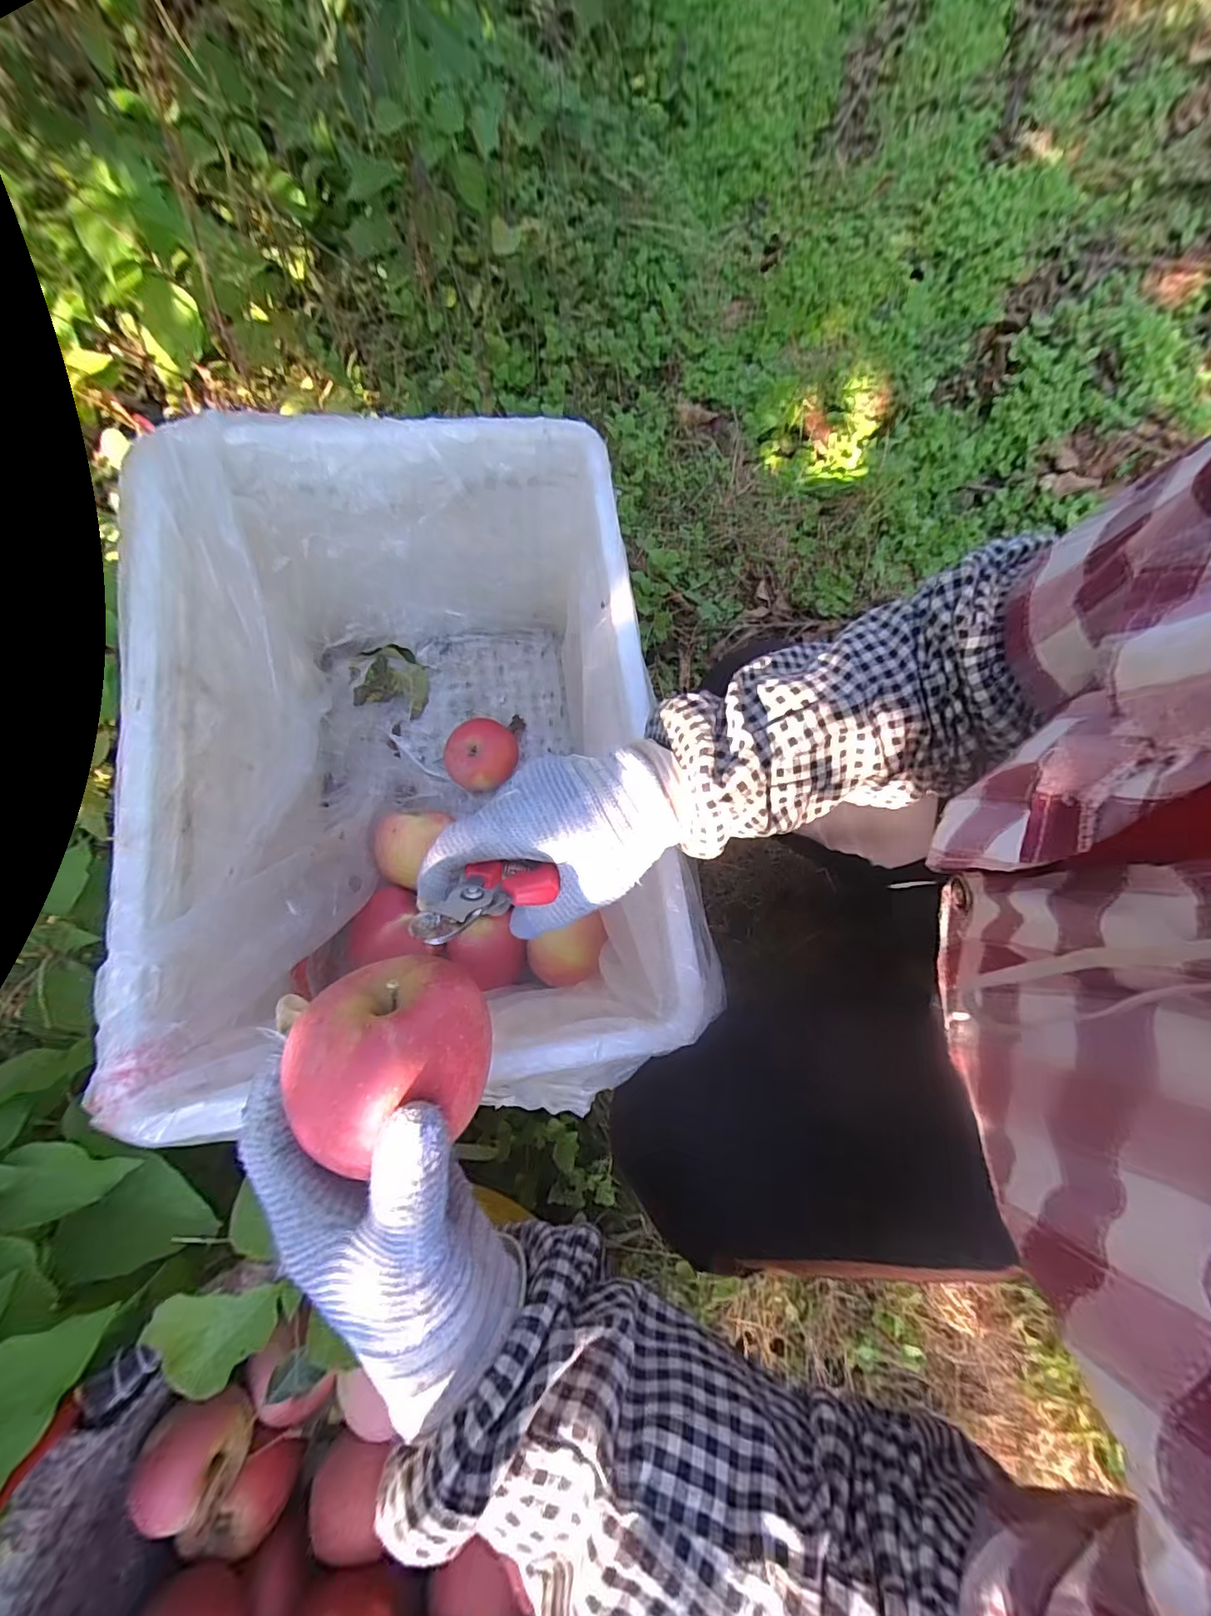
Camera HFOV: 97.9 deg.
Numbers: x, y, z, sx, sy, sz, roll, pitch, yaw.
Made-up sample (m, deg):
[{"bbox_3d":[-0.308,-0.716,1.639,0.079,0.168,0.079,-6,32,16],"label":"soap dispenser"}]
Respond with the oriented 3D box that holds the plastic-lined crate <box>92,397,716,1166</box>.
[{"bbox_3d":[-0.132,-0.024,0.467,0.355,0.288,0.509,-8,72,-2],"label":"plastic-lined crate"}]

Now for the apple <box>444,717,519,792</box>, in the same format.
[{"bbox_3d":[-0.136,-0.056,0.590,0.074,0.059,0.083,5,72,2],"label":"apple"}]

